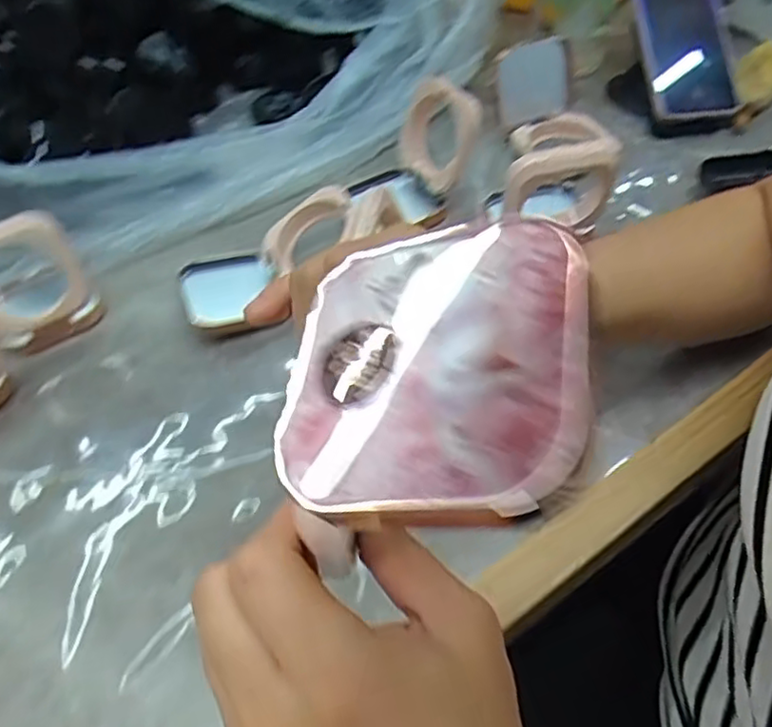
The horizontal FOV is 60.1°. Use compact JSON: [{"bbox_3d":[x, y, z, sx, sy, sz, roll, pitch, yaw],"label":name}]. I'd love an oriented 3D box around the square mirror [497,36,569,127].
[{"bbox_3d":[0.136,-0.262,0.617,0.082,0.067,0.013,-23,39,-22],"label":"square mirror"}]

